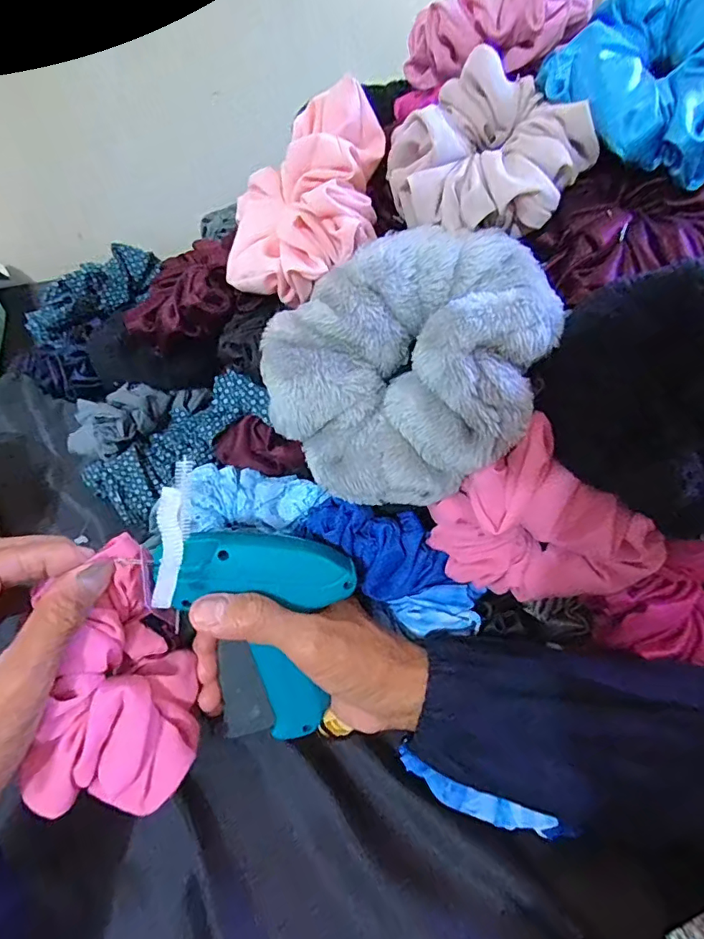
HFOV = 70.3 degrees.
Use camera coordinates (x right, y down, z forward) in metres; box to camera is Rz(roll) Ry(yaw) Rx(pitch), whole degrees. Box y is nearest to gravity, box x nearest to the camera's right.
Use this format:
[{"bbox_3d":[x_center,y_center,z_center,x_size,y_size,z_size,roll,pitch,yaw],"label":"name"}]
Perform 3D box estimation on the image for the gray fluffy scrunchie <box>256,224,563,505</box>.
[{"bbox_3d":[0.031,-0.052,0.245,0.145,0.050,0.124,-29,89,3],"label":"gray fluffy scrunchie"}]

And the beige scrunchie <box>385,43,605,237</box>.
[{"bbox_3d":[0.069,-0.161,0.256,0.088,0.039,0.100,38,83,15],"label":"beige scrunchie"}]

